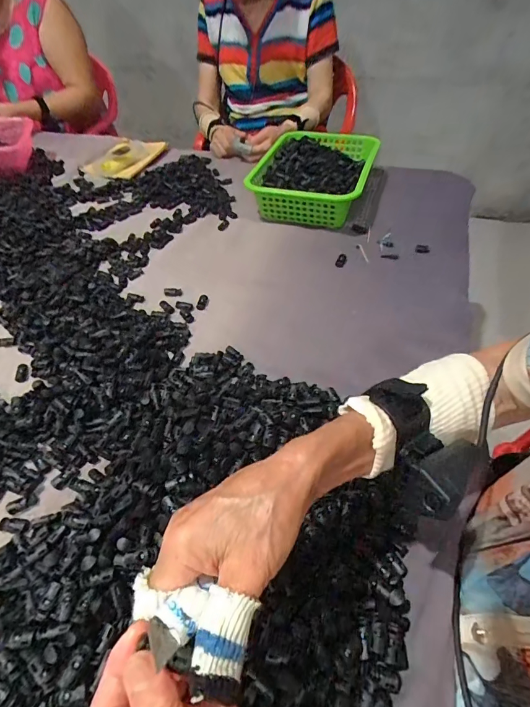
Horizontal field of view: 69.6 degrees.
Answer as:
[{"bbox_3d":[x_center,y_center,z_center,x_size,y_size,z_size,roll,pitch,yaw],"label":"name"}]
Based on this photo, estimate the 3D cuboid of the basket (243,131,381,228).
[{"bbox_3d":[0.107,-0.367,0.788,0.204,0.085,0.296,13,50,15],"label":"basket"}]

